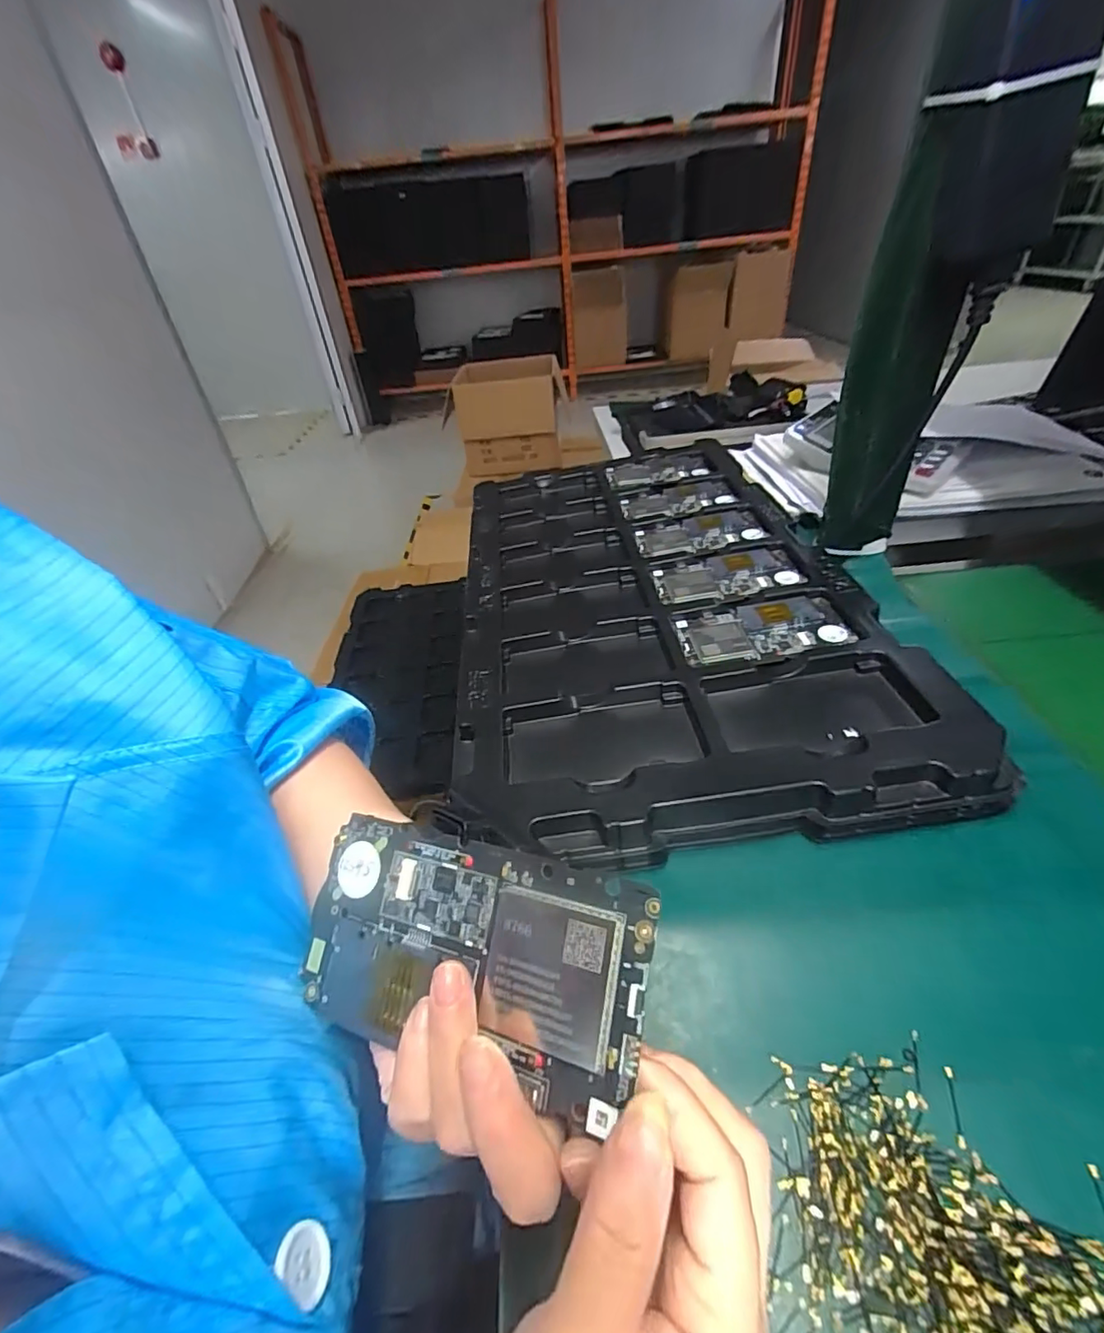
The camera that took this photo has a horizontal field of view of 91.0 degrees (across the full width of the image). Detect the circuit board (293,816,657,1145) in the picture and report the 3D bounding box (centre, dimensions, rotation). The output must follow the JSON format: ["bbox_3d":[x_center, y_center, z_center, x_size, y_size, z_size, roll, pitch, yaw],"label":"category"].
[{"bbox_3d":[-0.030,0.092,0.179,0.123,0.005,0.064,6,75,26],"label":"circuit board"}]

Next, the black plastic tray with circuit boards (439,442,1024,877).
[{"bbox_3d":[0.083,-0.075,0.510,0.323,0.043,0.528,-6,40,1],"label":"black plastic tray with circuit boards"}]

